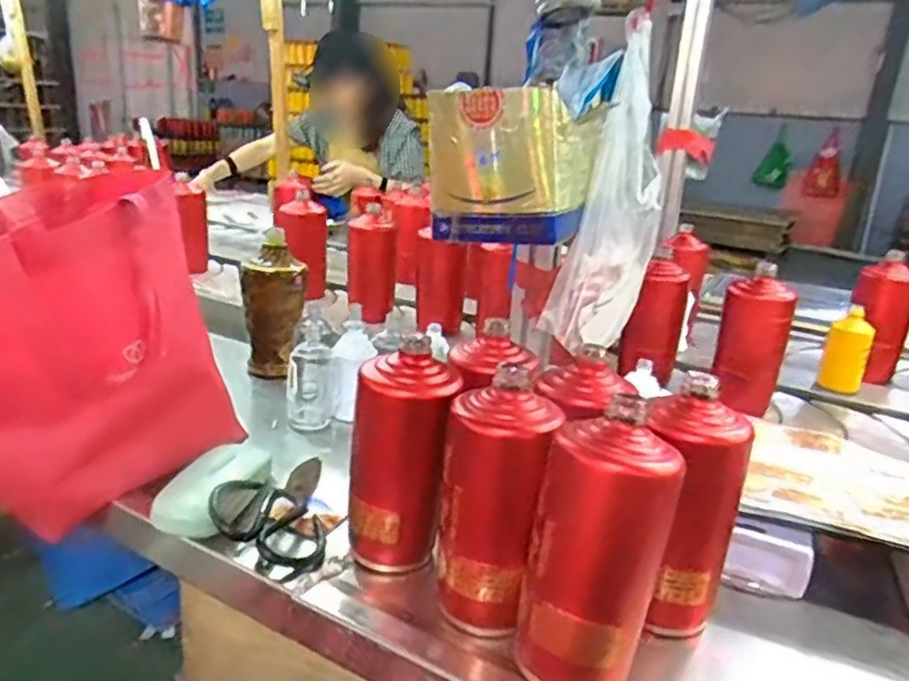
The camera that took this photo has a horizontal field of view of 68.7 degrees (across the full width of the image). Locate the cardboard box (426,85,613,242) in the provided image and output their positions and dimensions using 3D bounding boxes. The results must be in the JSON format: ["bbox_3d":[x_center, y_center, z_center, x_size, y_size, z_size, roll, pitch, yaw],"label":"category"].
[{"bbox_3d":[0.055,-0.168,0.644,0.137,0.129,0.127,13,22,24],"label":"cardboard box"}]

